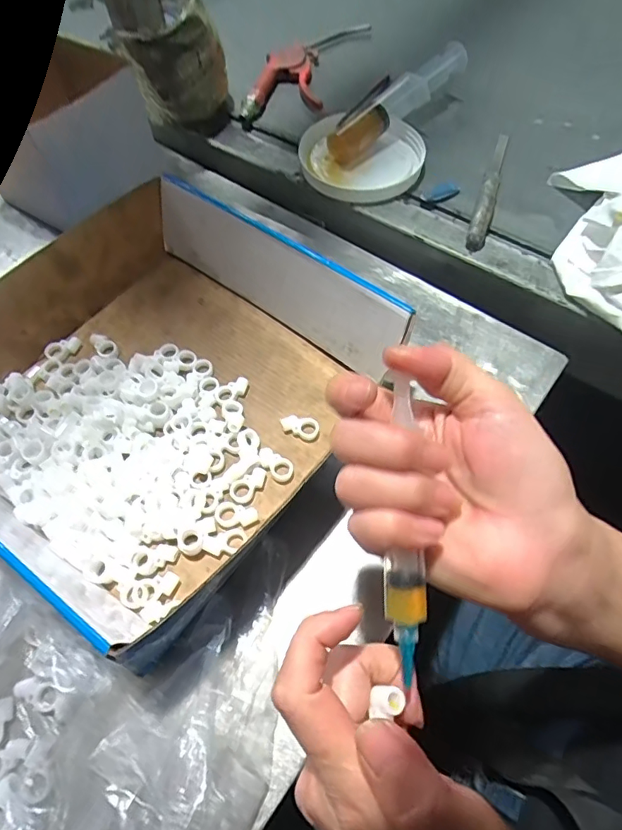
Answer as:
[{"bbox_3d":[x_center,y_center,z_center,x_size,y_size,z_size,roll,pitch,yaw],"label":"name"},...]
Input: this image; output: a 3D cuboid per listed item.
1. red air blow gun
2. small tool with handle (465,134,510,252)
[{"bbox_3d":[-0.009,-0.414,0.599,0.089,0.025,0.222,18,63,11],"label":"red air blow gun"},{"bbox_3d":[0.178,-0.226,0.495,0.018,0.016,0.184,18,63,10],"label":"small tool with handle"}]

